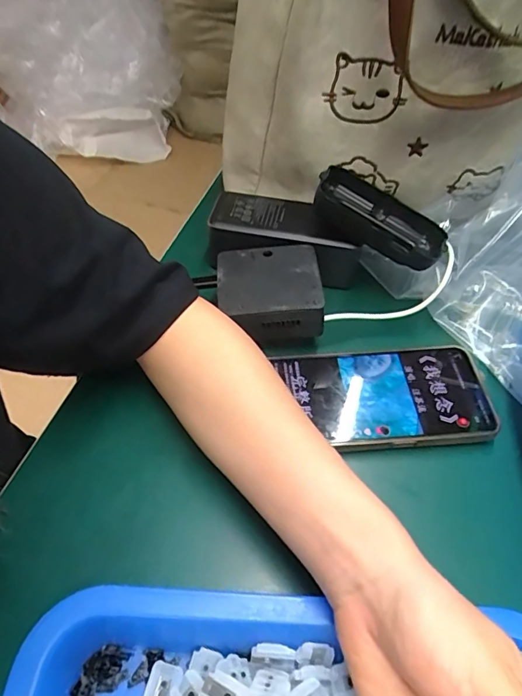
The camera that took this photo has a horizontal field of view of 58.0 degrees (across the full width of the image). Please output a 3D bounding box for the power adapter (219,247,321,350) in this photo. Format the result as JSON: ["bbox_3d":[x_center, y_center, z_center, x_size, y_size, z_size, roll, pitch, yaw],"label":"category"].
[{"bbox_3d":[0.006,-0.040,0.361,0.074,0.039,0.075,-3,51,-5],"label":"power adapter"}]

